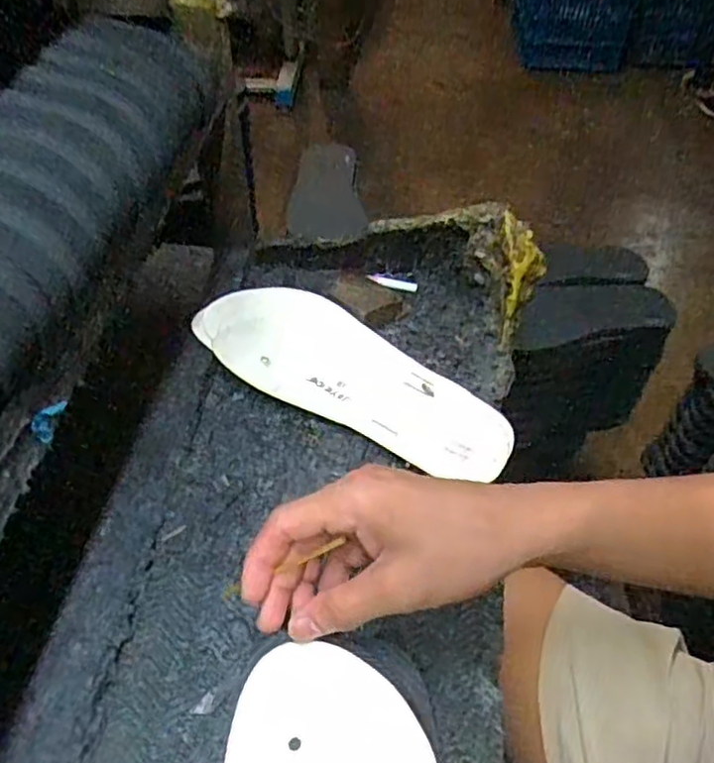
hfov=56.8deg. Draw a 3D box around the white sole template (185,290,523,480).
[{"bbox_3d":[-0.008,-0.006,0.572,0.294,0.010,0.118,29,54,24],"label":"white sole template"}]

